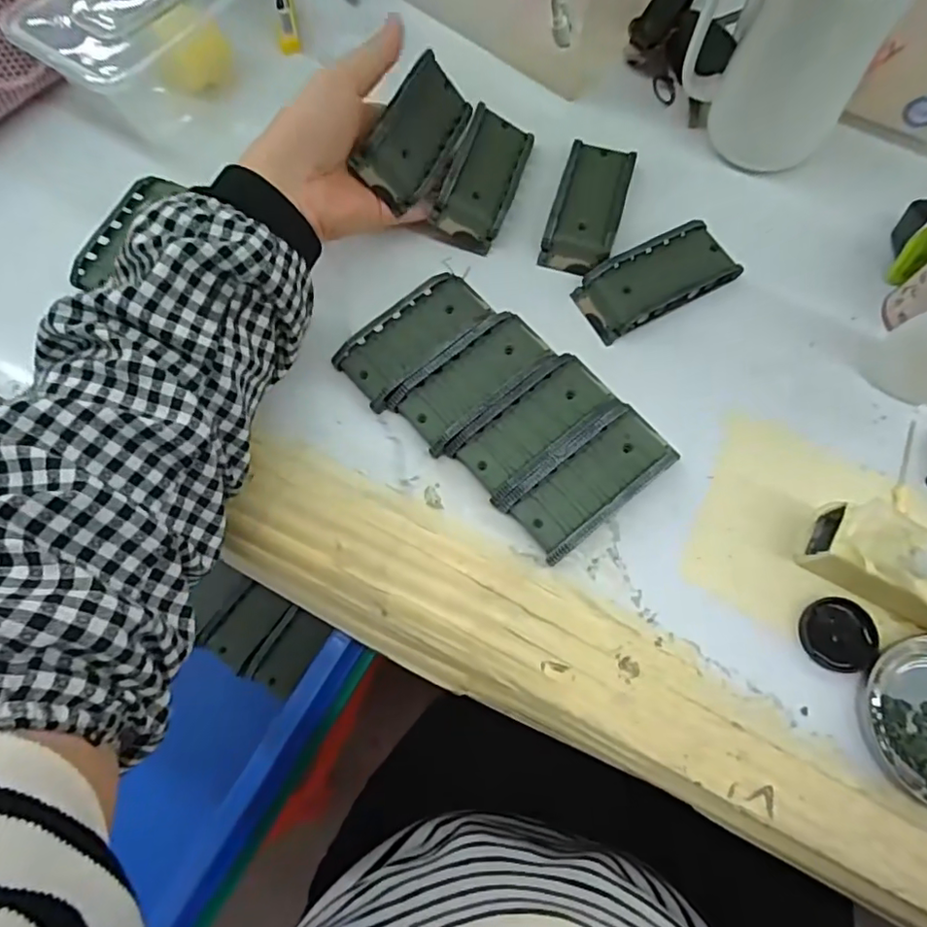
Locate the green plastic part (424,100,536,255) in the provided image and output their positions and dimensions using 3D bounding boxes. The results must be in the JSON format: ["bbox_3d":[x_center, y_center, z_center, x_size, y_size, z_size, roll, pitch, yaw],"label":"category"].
[{"bbox_3d":[0.013,-0.186,0.367,0.044,0.027,0.093,27,74,-24],"label":"green plastic part"}]

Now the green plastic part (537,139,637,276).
[{"bbox_3d":[0.082,-0.169,0.371,0.043,0.016,0.096,17,73,7],"label":"green plastic part"}]

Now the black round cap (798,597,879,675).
[{"bbox_3d":[0.190,0.087,0.288,0.034,0.007,0.035,0,71,1],"label":"black round cap"}]

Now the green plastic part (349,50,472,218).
[{"bbox_3d":[-0.028,-0.203,0.347,0.042,0.014,0.096,37,69,-30],"label":"green plastic part"}]

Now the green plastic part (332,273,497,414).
[{"bbox_3d":[-0.028,-0.076,0.340,0.095,0.017,0.047,-38,75,-11],"label":"green plastic part"}]

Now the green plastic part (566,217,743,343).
[{"bbox_3d":[0.120,-0.113,0.352,0.096,0.017,0.046,-29,73,-8],"label":"green plastic part"}]

